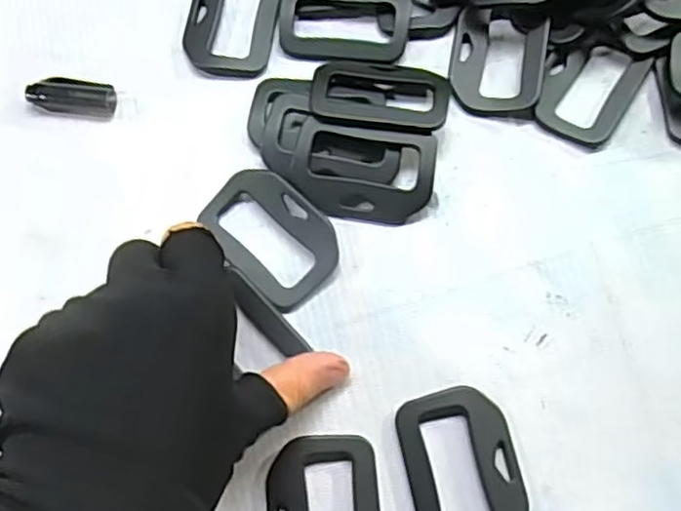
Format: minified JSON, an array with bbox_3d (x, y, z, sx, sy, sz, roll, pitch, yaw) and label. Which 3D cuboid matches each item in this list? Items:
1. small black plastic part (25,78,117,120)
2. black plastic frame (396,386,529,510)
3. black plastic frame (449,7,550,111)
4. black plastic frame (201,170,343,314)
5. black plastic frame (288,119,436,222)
[{"bbox_3d":[-0.122,-0.073,0.306,0.037,0.011,0.018,10,73,5],"label":"small black plastic part"},{"bbox_3d":[0.047,0.082,0.252,0.042,0.006,0.062,-12,72,-2],"label":"black plastic frame"},{"bbox_3d":[0.072,-0.091,0.305,0.042,0.010,0.050,10,73,5],"label":"black plastic frame"},{"bbox_3d":[-0.030,-0.009,0.280,0.061,0.011,0.040,42,78,14],"label":"black plastic frame"},{"bbox_3d":[0.009,-0.035,0.286,0.060,0.005,0.040,8,90,2],"label":"black plastic frame"}]

